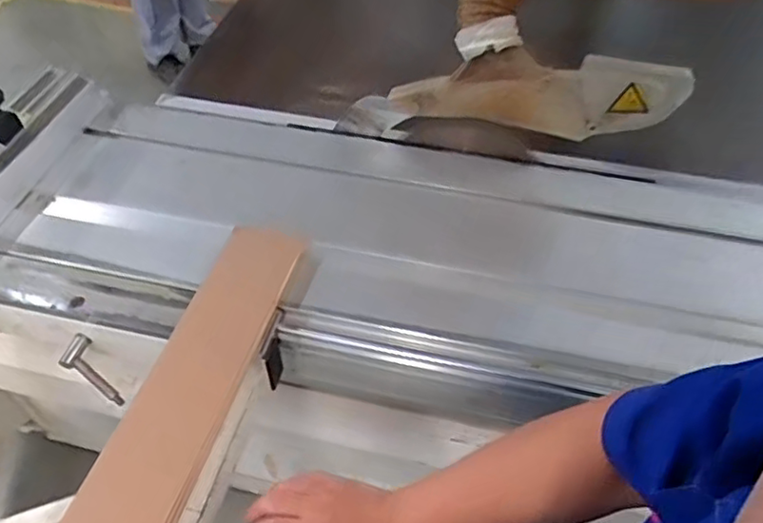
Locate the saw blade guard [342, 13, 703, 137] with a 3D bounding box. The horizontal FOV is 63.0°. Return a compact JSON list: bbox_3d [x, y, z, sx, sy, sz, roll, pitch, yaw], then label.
[{"bbox_3d":[0.162,-0.266,0.919,0.519,0.196,0.041,3,47,23],"label":"saw blade guard"}]

